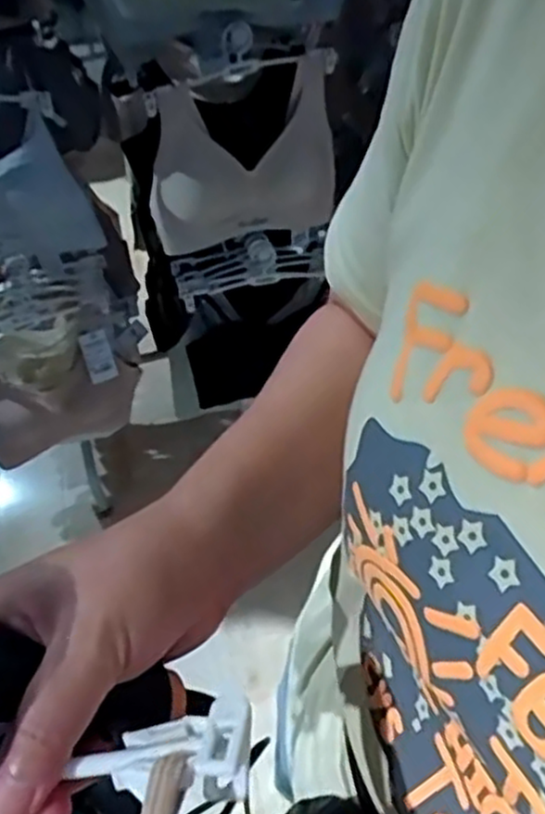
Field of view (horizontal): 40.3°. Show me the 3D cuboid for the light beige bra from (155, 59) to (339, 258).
[{"bbox_3d":[-0.046,-0.362,1.100,0.295,0.237,0.050,-24,50,-16],"label":"light beige bra"}]

